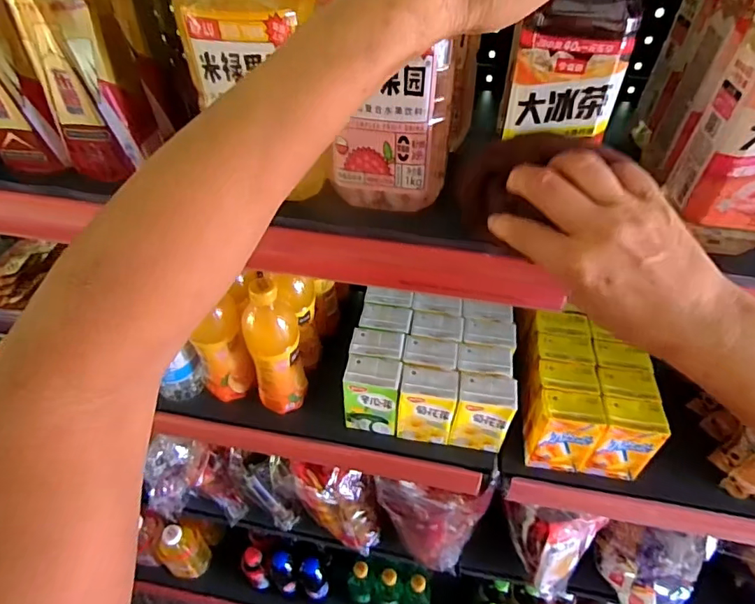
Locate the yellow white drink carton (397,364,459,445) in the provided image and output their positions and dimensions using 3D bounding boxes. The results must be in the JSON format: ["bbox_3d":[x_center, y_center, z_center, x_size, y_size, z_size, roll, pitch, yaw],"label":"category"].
[{"bbox_3d":[0.059,0.126,0.598,0.066,0.099,0.046,8,48,5],"label":"yellow white drink carton"}]

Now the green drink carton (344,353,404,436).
[{"bbox_3d":[-0.006,0.113,0.610,0.068,0.099,0.050,9,48,7],"label":"green drink carton"}]

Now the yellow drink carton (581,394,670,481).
[{"bbox_3d":[0.285,0.160,0.576,0.070,0.101,0.051,7,48,4],"label":"yellow drink carton"}]

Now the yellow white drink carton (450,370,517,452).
[{"bbox_3d":[0.125,0.134,0.591,0.063,0.102,0.040,10,48,8],"label":"yellow white drink carton"}]

